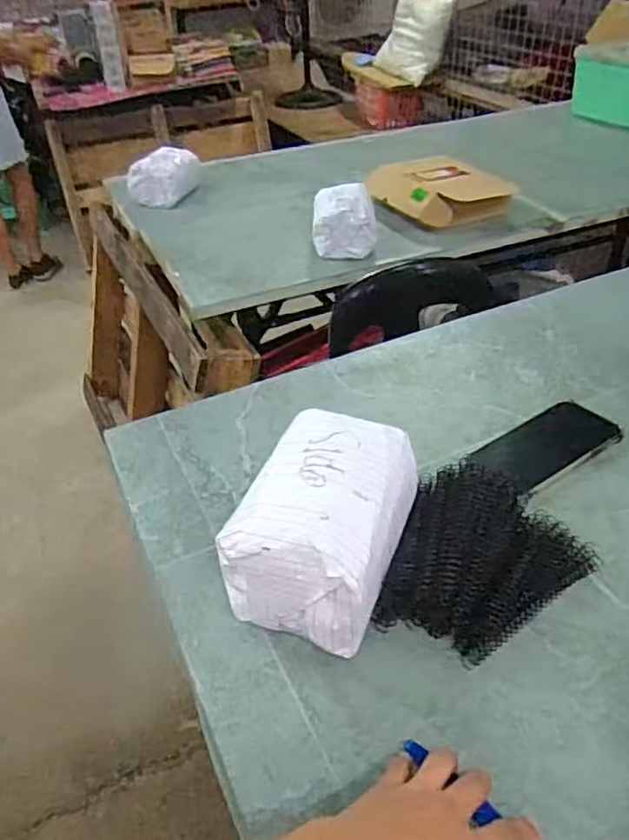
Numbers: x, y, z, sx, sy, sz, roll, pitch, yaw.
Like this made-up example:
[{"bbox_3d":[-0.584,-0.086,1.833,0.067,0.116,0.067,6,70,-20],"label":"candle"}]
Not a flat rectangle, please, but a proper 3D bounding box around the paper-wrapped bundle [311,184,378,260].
[{"bbox_3d":[0.066,-0.422,1.418,0.134,0.113,0.190,-1,38,5],"label":"paper-wrapped bundle"}]

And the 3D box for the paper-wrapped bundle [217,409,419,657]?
[{"bbox_3d":[0.013,0.089,0.557,0.121,0.121,0.184,12,42,20],"label":"paper-wrapped bundle"}]

